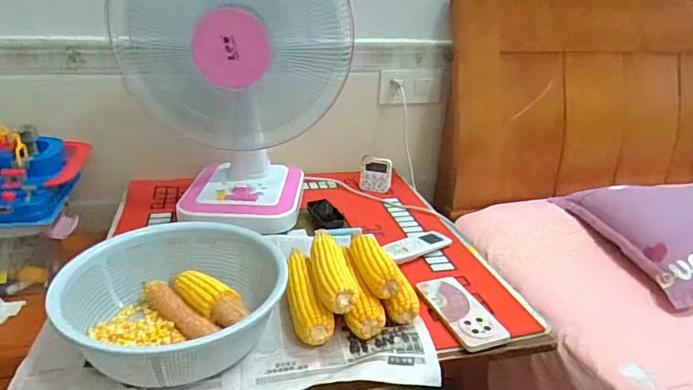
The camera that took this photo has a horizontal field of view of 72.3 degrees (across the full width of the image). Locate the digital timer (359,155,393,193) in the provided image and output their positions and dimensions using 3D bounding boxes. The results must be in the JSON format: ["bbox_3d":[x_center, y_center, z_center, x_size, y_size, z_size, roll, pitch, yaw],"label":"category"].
[{"bbox_3d":[0.073,-0.052,1.180,0.077,0.086,0.025,7,9,10],"label":"digital timer"}]

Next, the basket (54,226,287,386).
[{"bbox_3d":[-0.234,0.143,0.655,0.233,0.102,0.272,23,32,39],"label":"basket"}]

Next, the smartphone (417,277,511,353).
[{"bbox_3d":[0.179,0.178,0.742,0.080,0.013,0.163,-7,26,-19],"label":"smartphone"}]

